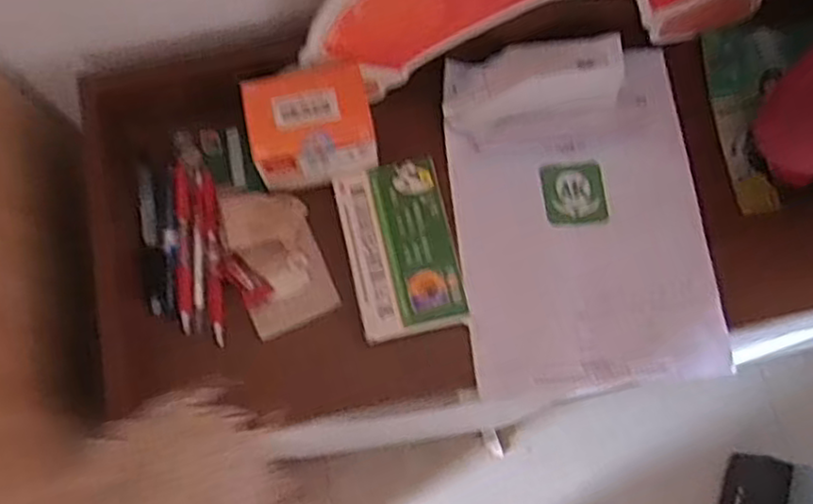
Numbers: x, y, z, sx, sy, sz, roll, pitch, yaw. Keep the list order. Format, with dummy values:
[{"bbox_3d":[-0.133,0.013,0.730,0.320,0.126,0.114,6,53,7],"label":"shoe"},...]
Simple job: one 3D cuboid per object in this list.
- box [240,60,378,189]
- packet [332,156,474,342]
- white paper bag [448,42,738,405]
[{"bbox_3d":[-0.077,-0.101,0.580,0.094,0.059,0.084,-15,75,-3],"label":"box"},{"bbox_3d":[-0.004,-0.003,0.589,0.085,0.023,0.141,-13,75,-2],"label":"packet"},{"bbox_3d":[0.146,-0.033,0.606,0.205,0.038,0.291,-5,75,0],"label":"white paper bag"}]

